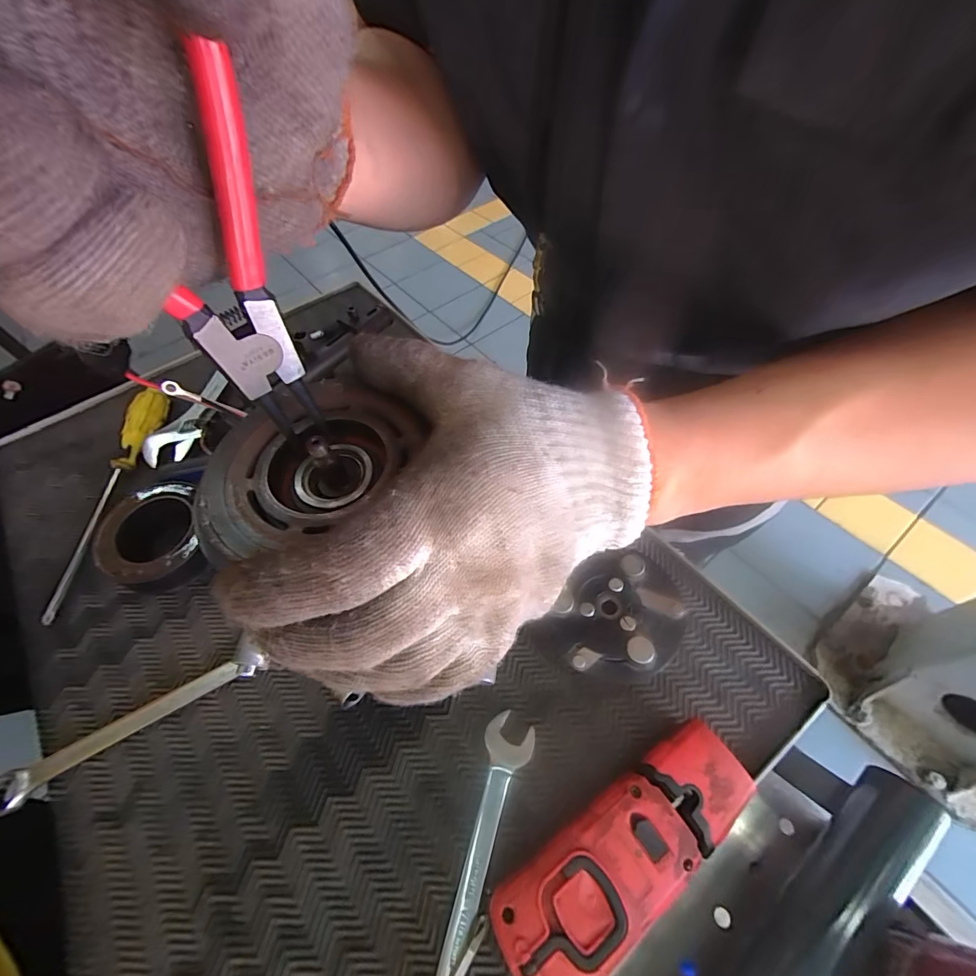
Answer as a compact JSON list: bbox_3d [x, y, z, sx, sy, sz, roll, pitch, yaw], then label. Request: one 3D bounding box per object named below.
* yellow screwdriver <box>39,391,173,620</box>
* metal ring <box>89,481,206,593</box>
[{"bbox_3d":[-0.369,0.000,0.412,0.026,0.025,0.243,-1,56,4],"label":"yellow screwdriver"},{"bbox_3d":[-0.293,0.047,0.375,0.085,0.039,0.091,-18,57,-8],"label":"metal ring"}]

